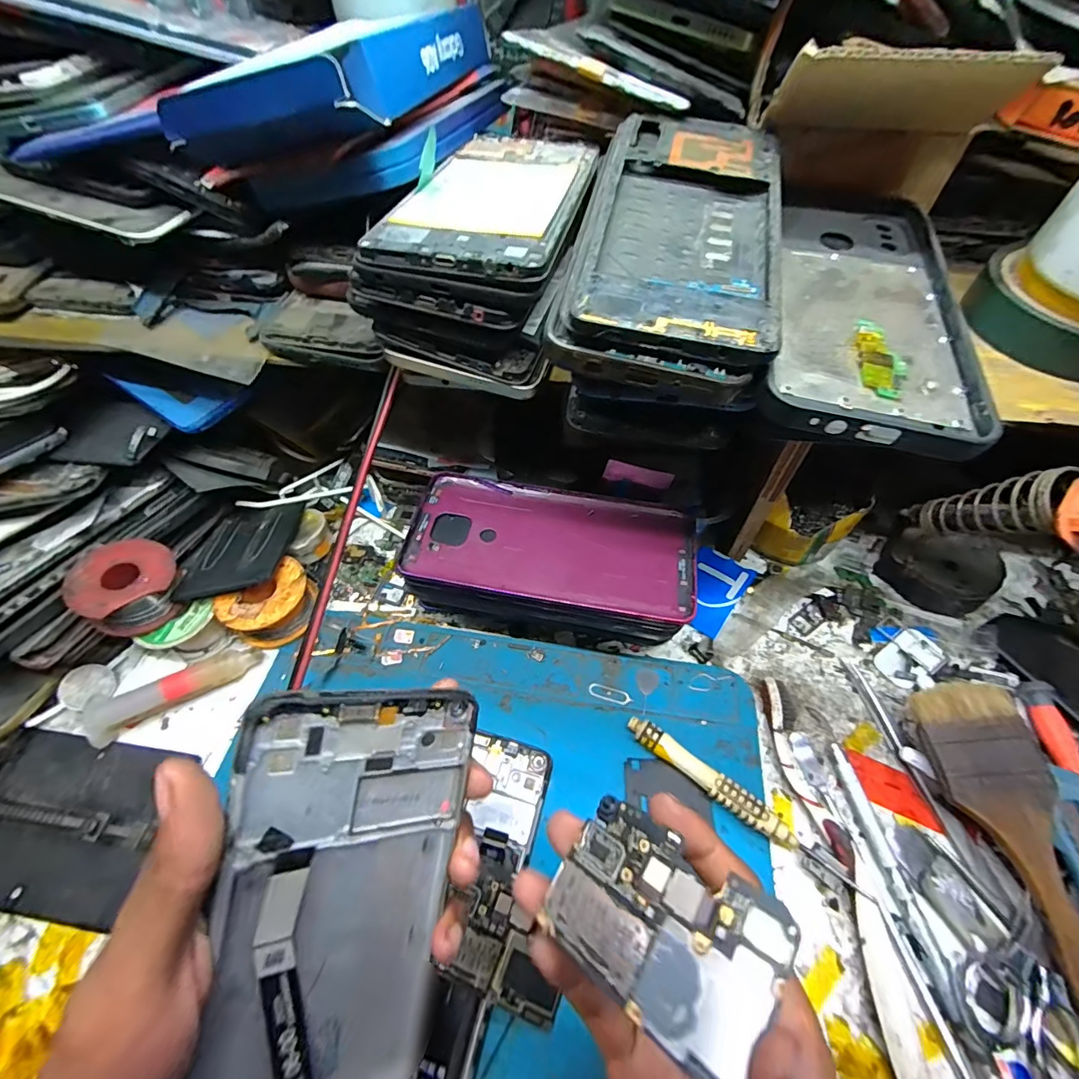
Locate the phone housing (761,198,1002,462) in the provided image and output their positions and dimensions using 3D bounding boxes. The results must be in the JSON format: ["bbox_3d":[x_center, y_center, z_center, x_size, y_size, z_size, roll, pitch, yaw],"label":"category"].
[{"bbox_3d":[0.142,-0.103,0.204,0.075,0.014,0.180,14,57,11],"label":"phone housing"}]

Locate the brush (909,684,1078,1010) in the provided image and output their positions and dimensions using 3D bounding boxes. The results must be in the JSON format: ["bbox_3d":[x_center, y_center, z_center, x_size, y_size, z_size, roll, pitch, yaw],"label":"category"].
[{"bbox_3d":[0.224,0.148,0.212,0.047,0.009,0.159,-11,62,12],"label":"brush"}]

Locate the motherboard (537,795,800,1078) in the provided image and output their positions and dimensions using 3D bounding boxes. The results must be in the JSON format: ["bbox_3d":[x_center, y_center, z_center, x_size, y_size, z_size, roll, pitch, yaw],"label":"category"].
[{"bbox_3d":[0.034,0.110,0.137,0.063,0.004,0.042,10,55,46],"label":"motherboard"}]

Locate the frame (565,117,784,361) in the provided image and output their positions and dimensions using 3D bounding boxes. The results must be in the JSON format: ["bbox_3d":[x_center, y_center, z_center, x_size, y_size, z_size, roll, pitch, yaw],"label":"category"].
[{"bbox_3d":[0.059,-0.130,0.194,0.078,0.008,0.150,12,63,5],"label":"frame"}]

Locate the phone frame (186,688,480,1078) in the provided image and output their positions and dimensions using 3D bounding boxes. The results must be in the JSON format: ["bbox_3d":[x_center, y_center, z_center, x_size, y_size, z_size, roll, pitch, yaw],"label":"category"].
[{"bbox_3d":[-0.064,0.127,0.151,0.071,0.006,0.157,11,89,-33],"label":"phone frame"}]

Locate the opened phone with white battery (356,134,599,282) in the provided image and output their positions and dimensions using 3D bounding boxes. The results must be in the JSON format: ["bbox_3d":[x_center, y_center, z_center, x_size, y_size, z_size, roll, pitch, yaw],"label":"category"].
[{"bbox_3d":[-0.015,-0.157,0.209,0.070,0.006,0.145,10,56,8],"label":"opened phone with white battery"}]

